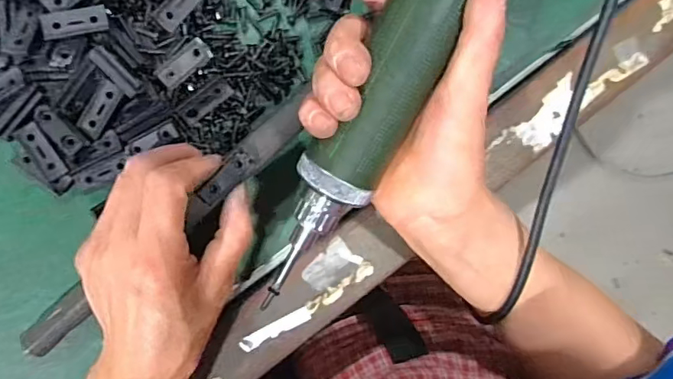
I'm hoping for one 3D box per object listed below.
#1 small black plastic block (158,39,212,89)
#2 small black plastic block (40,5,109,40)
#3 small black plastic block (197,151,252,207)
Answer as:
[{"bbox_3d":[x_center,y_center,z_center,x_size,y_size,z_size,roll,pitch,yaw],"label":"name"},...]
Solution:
[{"bbox_3d":[-0.091,-0.076,0.315,0.013,0.004,0.035,47,74,-9],"label":"small black plastic block"},{"bbox_3d":[-0.147,-0.094,0.295,0.033,0.008,0.015,-13,96,-8],"label":"small black plastic block"},{"bbox_3d":[-0.061,-0.006,0.292,0.012,0.006,0.034,44,89,-9],"label":"small black plastic block"}]

